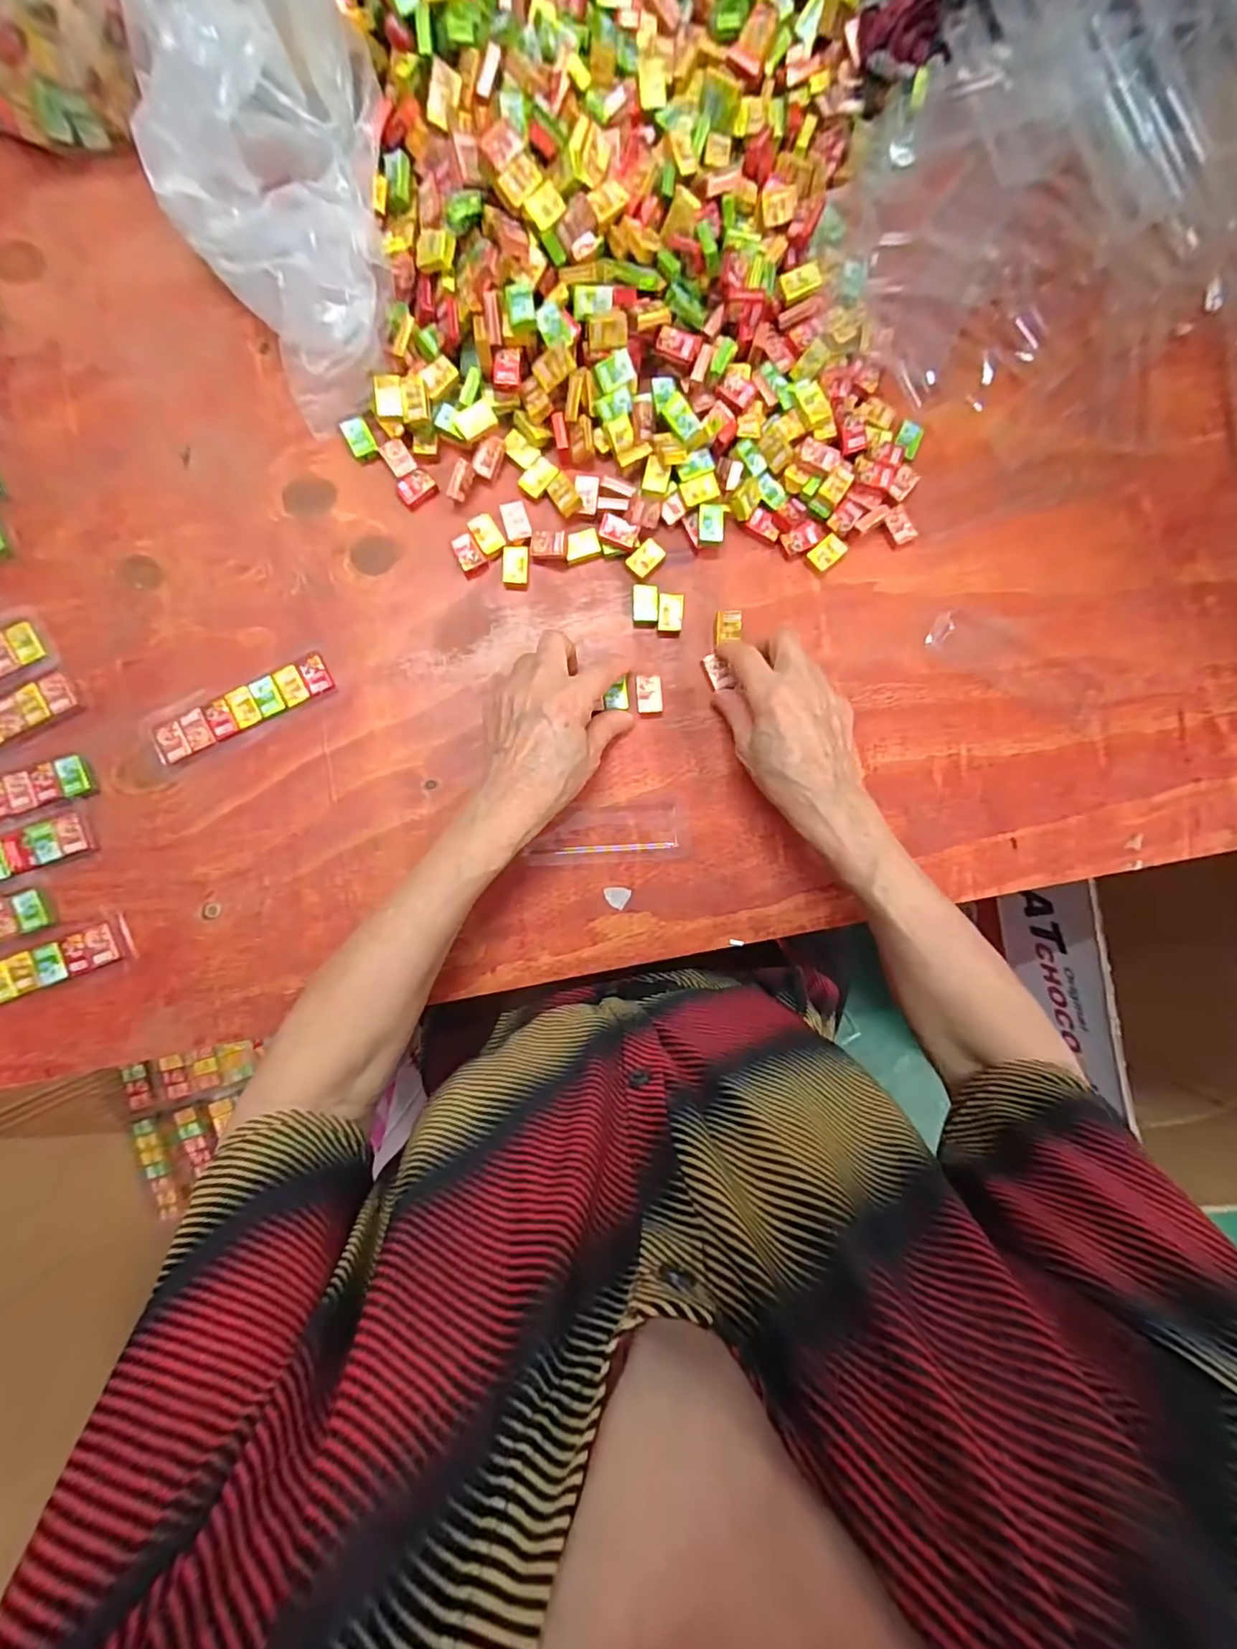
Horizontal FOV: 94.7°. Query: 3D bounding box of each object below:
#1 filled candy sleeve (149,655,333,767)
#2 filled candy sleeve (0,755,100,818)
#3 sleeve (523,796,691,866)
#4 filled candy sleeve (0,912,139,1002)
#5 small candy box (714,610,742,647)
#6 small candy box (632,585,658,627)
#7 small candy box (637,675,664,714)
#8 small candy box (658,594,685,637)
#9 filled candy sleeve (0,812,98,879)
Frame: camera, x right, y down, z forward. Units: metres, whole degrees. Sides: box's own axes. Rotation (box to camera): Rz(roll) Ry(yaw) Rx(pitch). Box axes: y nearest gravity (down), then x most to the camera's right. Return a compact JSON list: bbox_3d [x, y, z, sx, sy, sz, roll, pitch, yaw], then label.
[{"bbox_3d":[-0.251,-0.079,0.384,0.120,0.011,0.027,-27,91,-3],"label":"filled candy sleeve"},{"bbox_3d":[-0.405,-0.015,0.371,0.116,0.011,0.029,-20,90,-3],"label":"filled candy sleeve"},{"bbox_3d":[-0.007,0.005,0.398,0.110,0.006,0.042,-4,90,-3],"label":"sleeve"},{"bbox_3d":[-0.379,0.094,0.370,0.124,0.011,0.028,-20,90,-3],"label":"filled candy sleeve"},{"bbox_3d":[0.076,-0.137,0.397,0.018,0.012,0.022,0,89,-3],"label":"small candy box"},{"bbox_3d":[0.018,-0.152,0.398,0.018,0.008,0.028,2,89,-3],"label":"small candy box"},{"bbox_3d":[0.022,-0.090,0.396,0.018,0.011,0.026,-3,90,-3],"label":"small candy box"},{"bbox_3d":[0.036,-0.146,0.398,0.017,0.009,0.027,2,89,-3],"label":"small candy box"},{"bbox_3d":[-0.406,0.024,0.370,0.116,0.008,0.026,-20,90,-3],"label":"filled candy sleeve"}]

